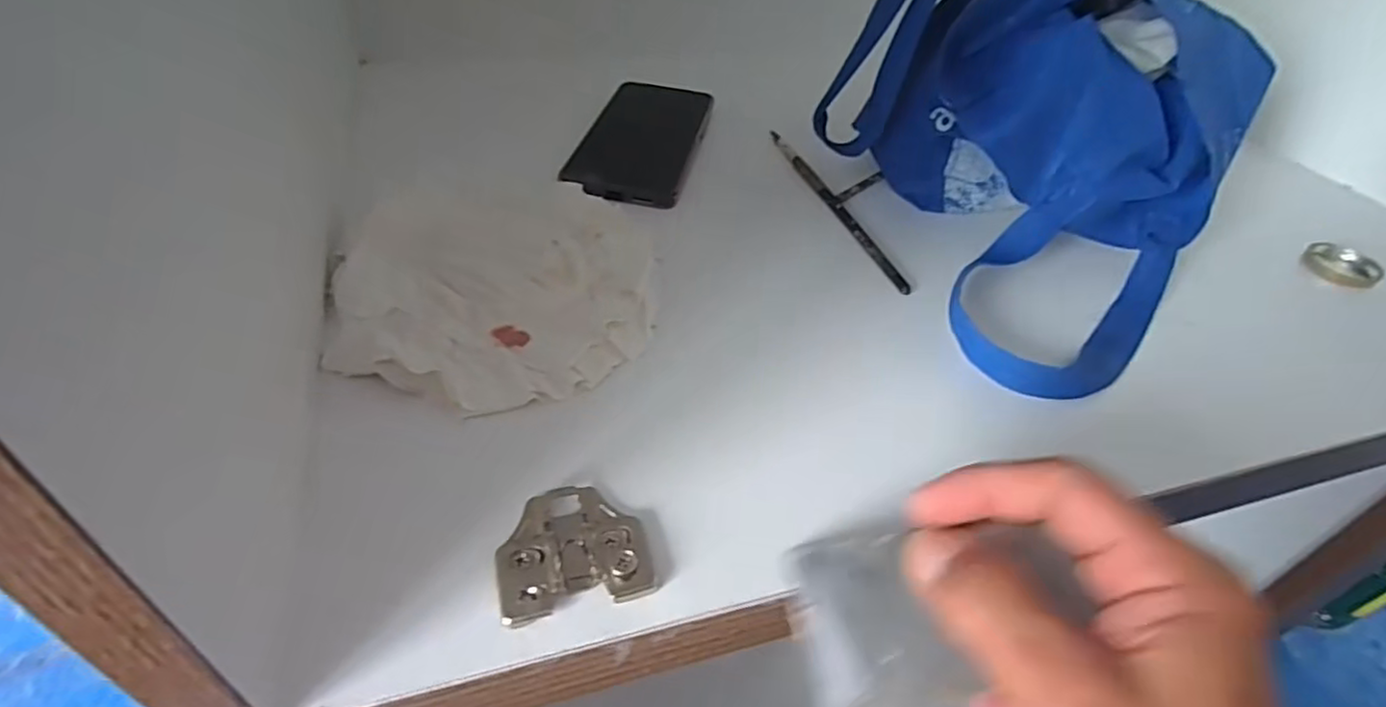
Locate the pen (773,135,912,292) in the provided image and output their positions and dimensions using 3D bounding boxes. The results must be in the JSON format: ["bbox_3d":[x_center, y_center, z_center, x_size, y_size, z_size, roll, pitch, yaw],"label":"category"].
[{"bbox_3d":[0.092,-0.103,0.446,0.009,0.009,0.199,-9,48,-15],"label":"pen"}]

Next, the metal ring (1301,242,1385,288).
[{"bbox_3d":[0.431,-0.058,0.439,0.034,0.015,0.037,4,44,-4],"label":"metal ring"}]

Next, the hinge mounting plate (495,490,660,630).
[{"bbox_3d":[-0.044,0.069,0.242,0.052,0.007,0.049,-7,45,-15],"label":"hinge mounting plate"}]

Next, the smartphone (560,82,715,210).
[{"bbox_3d":[-0.035,-0.156,0.481,0.080,0.009,0.161,12,44,5],"label":"smartphone"}]

